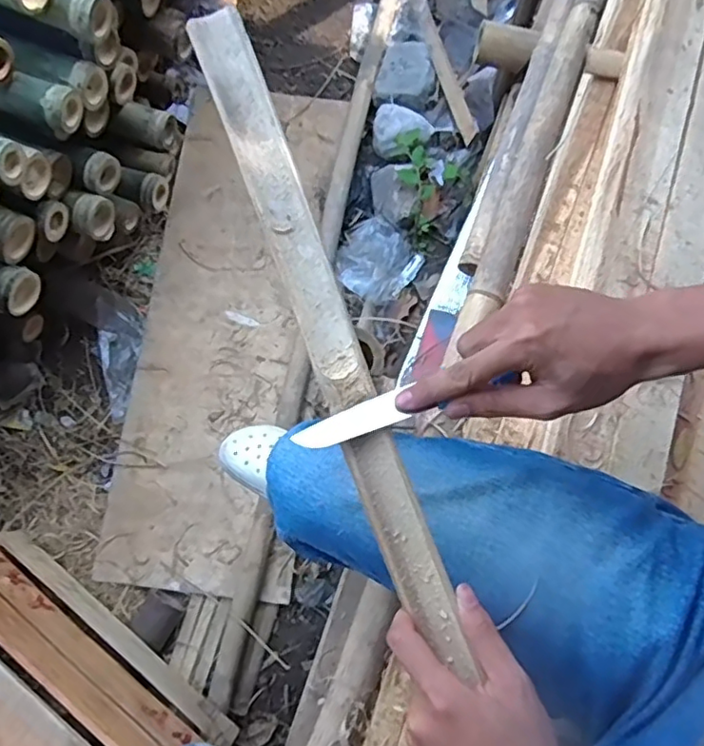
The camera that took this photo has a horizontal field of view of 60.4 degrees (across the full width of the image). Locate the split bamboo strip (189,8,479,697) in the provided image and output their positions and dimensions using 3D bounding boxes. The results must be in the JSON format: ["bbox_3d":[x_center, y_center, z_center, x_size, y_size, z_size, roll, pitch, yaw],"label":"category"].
[{"bbox_3d":[-0.015,-0.027,0.374,0.032,0.010,0.424,-20,86,-6],"label":"split bamboo strip"}]

